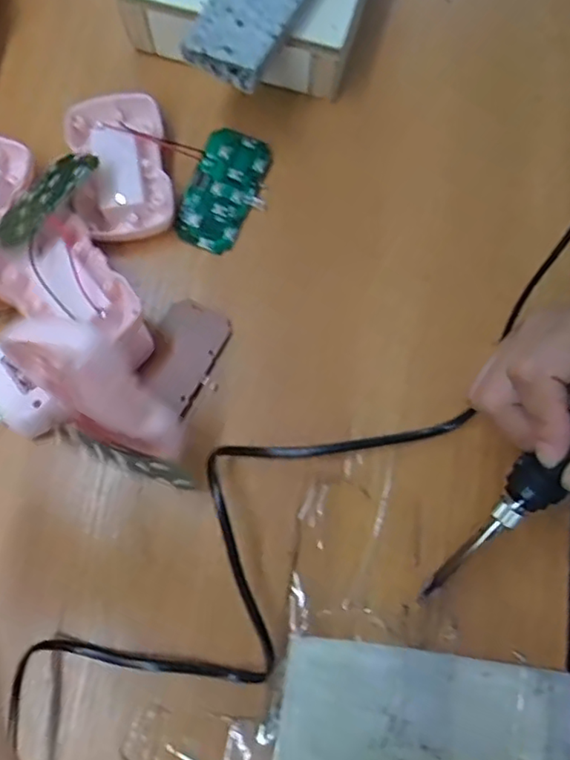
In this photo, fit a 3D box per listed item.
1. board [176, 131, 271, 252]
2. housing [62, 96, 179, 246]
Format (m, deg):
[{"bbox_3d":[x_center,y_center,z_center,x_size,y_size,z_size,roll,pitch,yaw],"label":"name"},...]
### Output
[{"bbox_3d":[-0.035,-0.113,0.351,0.042,0.010,0.074,19,77,3],"label":"board"},{"bbox_3d":[-0.097,-0.125,0.345,0.055,0.013,0.091,-11,77,-4],"label":"housing"}]

